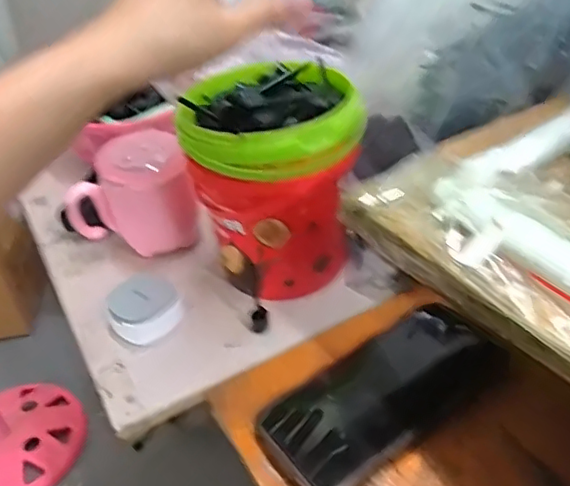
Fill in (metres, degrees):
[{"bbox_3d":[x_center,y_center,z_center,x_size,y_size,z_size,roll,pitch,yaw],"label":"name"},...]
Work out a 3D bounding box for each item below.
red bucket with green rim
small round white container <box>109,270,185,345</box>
[{"bbox_3d":[-0.011,-0.046,0.471,0.110,0.160,0.113,-5,37,4],"label":"red bucket with green rim"},{"bbox_3d":[-0.113,0.051,0.481,0.053,0.026,0.054,-5,37,4],"label":"small round white container"}]

